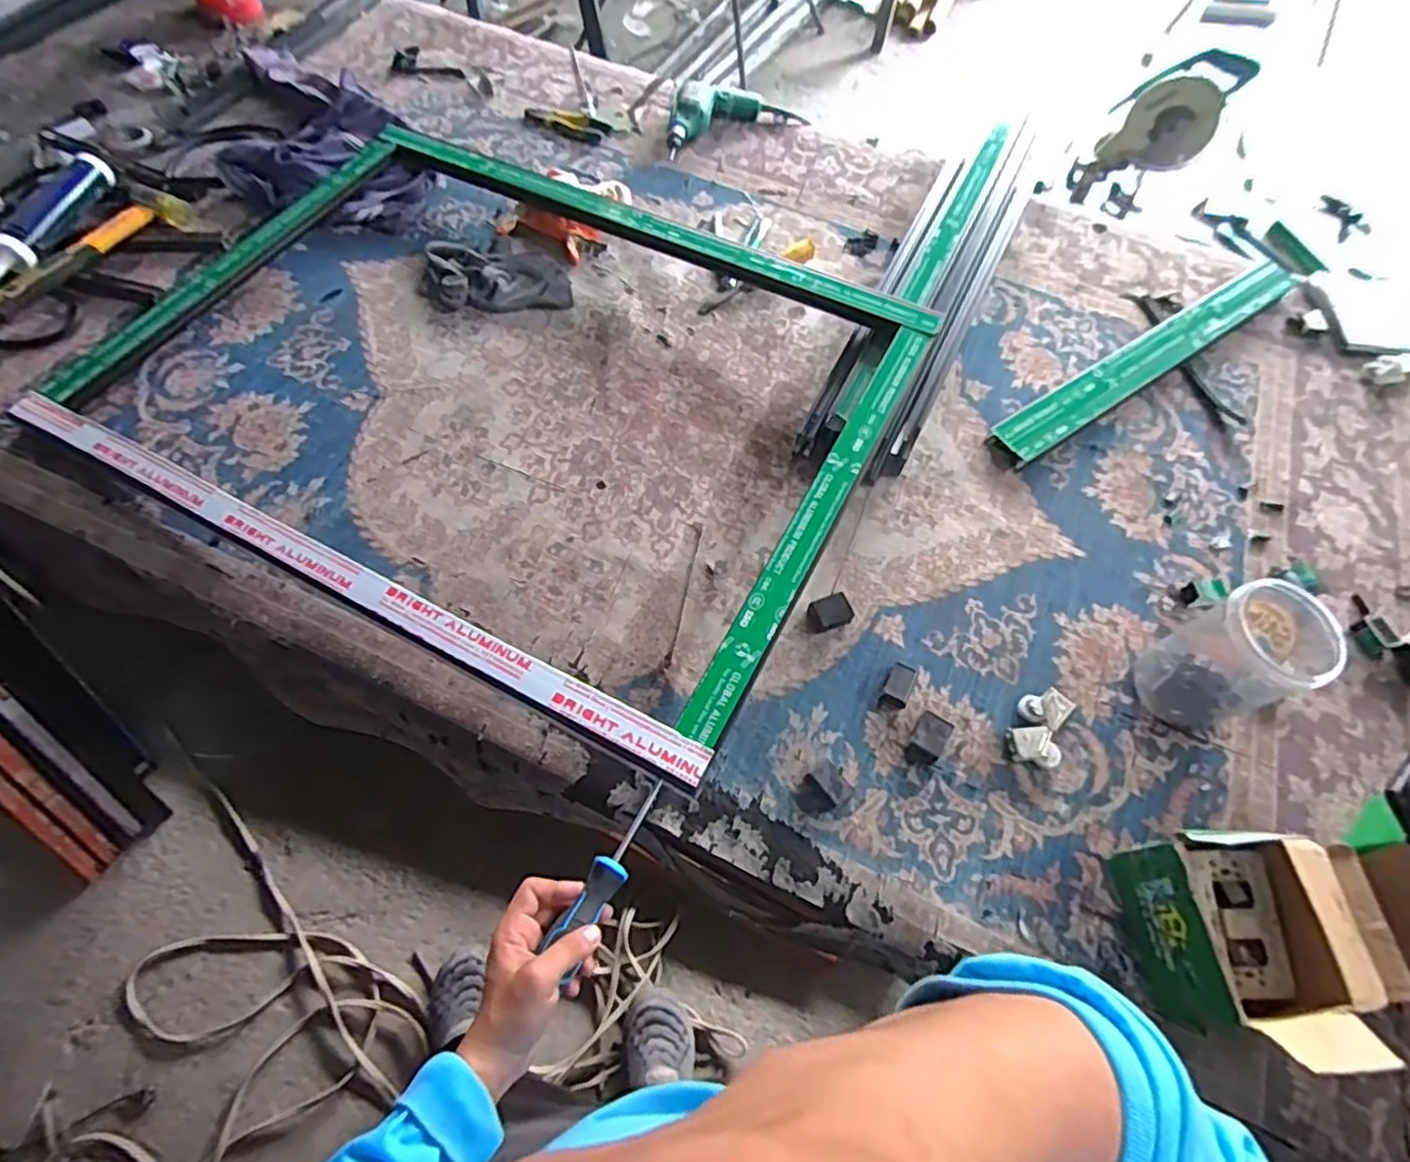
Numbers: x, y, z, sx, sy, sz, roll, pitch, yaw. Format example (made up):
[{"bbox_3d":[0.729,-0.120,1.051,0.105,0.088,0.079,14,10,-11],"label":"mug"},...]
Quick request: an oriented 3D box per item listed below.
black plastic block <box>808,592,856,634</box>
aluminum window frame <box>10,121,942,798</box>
[{"bbox_3d":[0.141,0.036,0.764,0.048,0.017,0.035,-20,63,-15],"label":"black plastic block"},{"bbox_3d":[-0.267,-0.294,0.886,0.957,0.059,0.745,24,62,15],"label":"aluminum window frame"}]

